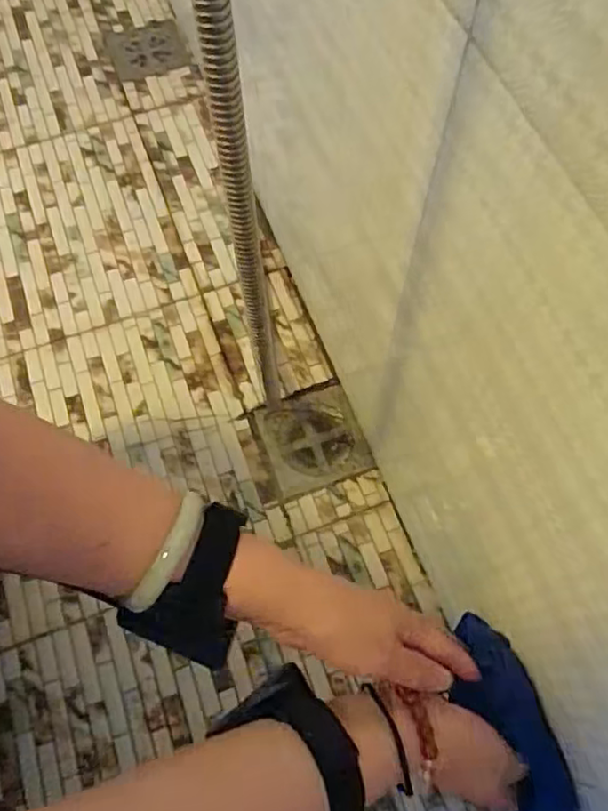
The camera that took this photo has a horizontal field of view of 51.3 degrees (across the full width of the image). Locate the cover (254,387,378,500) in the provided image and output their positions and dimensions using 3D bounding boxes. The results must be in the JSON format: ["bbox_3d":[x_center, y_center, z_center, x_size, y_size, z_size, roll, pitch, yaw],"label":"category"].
[{"bbox_3d":[0.010,0.035,0.645,0.098,0.006,0.099,-18,70,-8],"label":"cover"}]

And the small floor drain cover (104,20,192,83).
[{"bbox_3d":[-0.212,-0.484,0.865,0.102,0.007,0.107,-18,70,-8],"label":"small floor drain cover"}]

